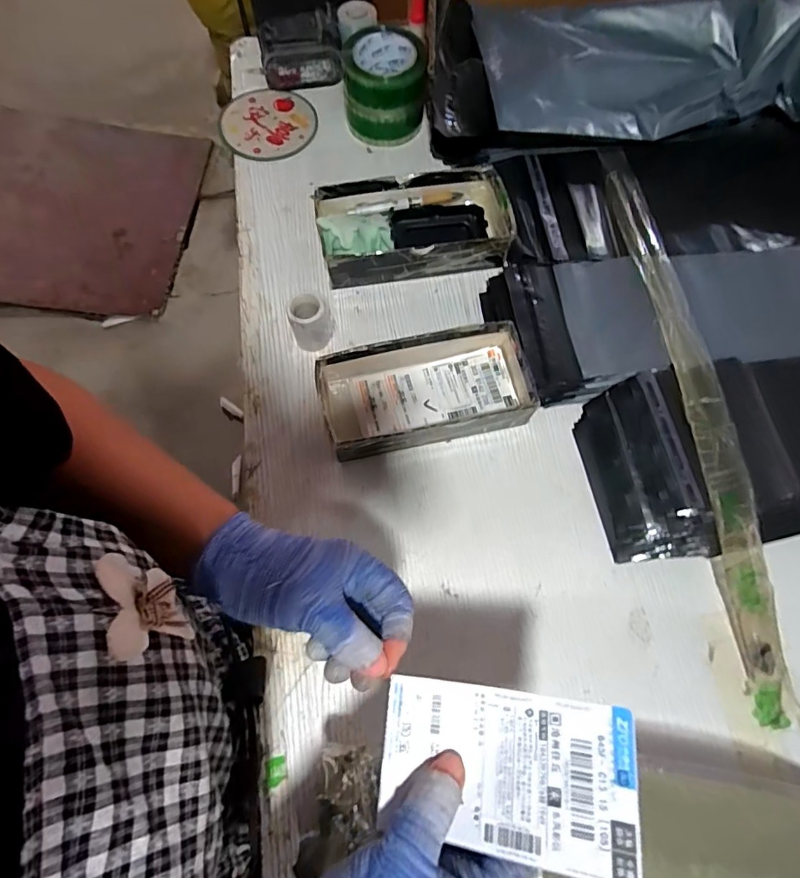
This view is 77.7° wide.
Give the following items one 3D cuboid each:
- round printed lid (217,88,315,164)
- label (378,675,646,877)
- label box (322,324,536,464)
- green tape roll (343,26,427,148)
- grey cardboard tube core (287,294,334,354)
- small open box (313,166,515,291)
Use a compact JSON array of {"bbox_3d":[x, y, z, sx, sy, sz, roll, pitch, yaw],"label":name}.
[{"bbox_3d":[-0.186,-0.442,0.696,0.129,0.012,0.116,-40,82,-13],"label":"round printed lid"},{"bbox_3d":[0.055,0.175,0.263,0.129,0.008,0.074,0,65,17],"label":"label"},{"bbox_3d":[0.030,-0.052,0.533,0.226,0.054,0.112,-13,70,-6],"label":"label box"},{"bbox_3d":[-0.020,-0.469,0.662,0.105,0.087,0.102,-1,69,-1],"label":"green tape roll"},{"bbox_3d":[-0.098,-0.128,0.551,0.042,0.062,0.042,0,69,-1],"label":"grey cardboard tube core"},{"bbox_3d":[0.017,-0.255,0.605,0.227,0.052,0.116,-7,69,-4],"label":"small open box"}]

